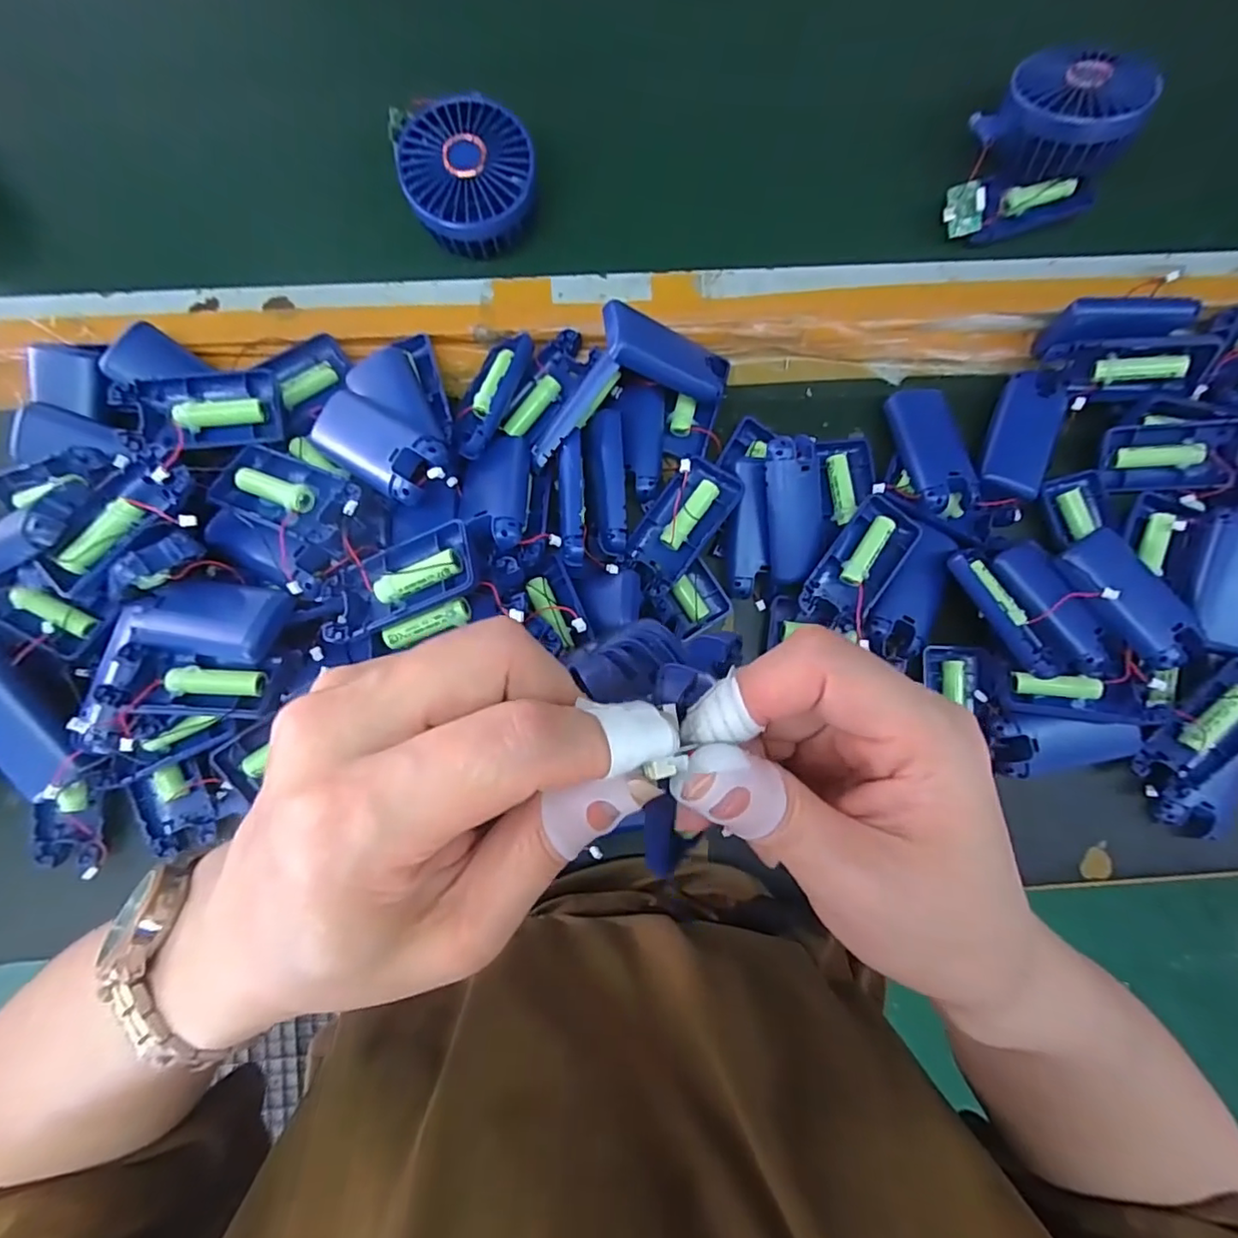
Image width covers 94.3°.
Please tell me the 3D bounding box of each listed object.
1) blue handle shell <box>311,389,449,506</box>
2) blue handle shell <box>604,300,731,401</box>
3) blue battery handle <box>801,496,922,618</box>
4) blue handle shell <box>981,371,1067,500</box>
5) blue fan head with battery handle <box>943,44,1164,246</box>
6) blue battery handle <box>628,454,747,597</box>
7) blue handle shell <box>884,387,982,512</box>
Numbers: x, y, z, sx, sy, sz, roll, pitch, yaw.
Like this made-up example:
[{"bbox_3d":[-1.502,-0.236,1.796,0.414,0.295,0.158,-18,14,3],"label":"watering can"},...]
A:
[{"bbox_3d":[-0.146,-0.104,0.349,0.097,0.024,0.043,35,90,23],"label":"blue handle shell"},{"bbox_3d":[0.036,-0.171,0.376,0.100,0.014,0.036,9,91,-32],"label":"blue handle shell"},{"bbox_3d":[0.164,-0.038,0.389,0.044,0.017,0.093,37,90,-1],"label":"blue battery handle"},{"bbox_3d":[0.289,-0.131,0.410,0.041,0.019,0.088,22,90,-1],"label":"blue handle shell"},{"bbox_3d":[0.285,-0.316,0.386,0.093,0.050,0.122,42,90,-1],"label":"blue fan head with battery handle"},{"bbox_3d":[0.042,-0.061,0.379,0.044,0.019,0.092,32,90,-1],"label":"blue battery handle"},{"bbox_3d":[0.219,-0.121,0.402,0.042,0.014,0.094,-8,70,-1],"label":"blue handle shell"}]

